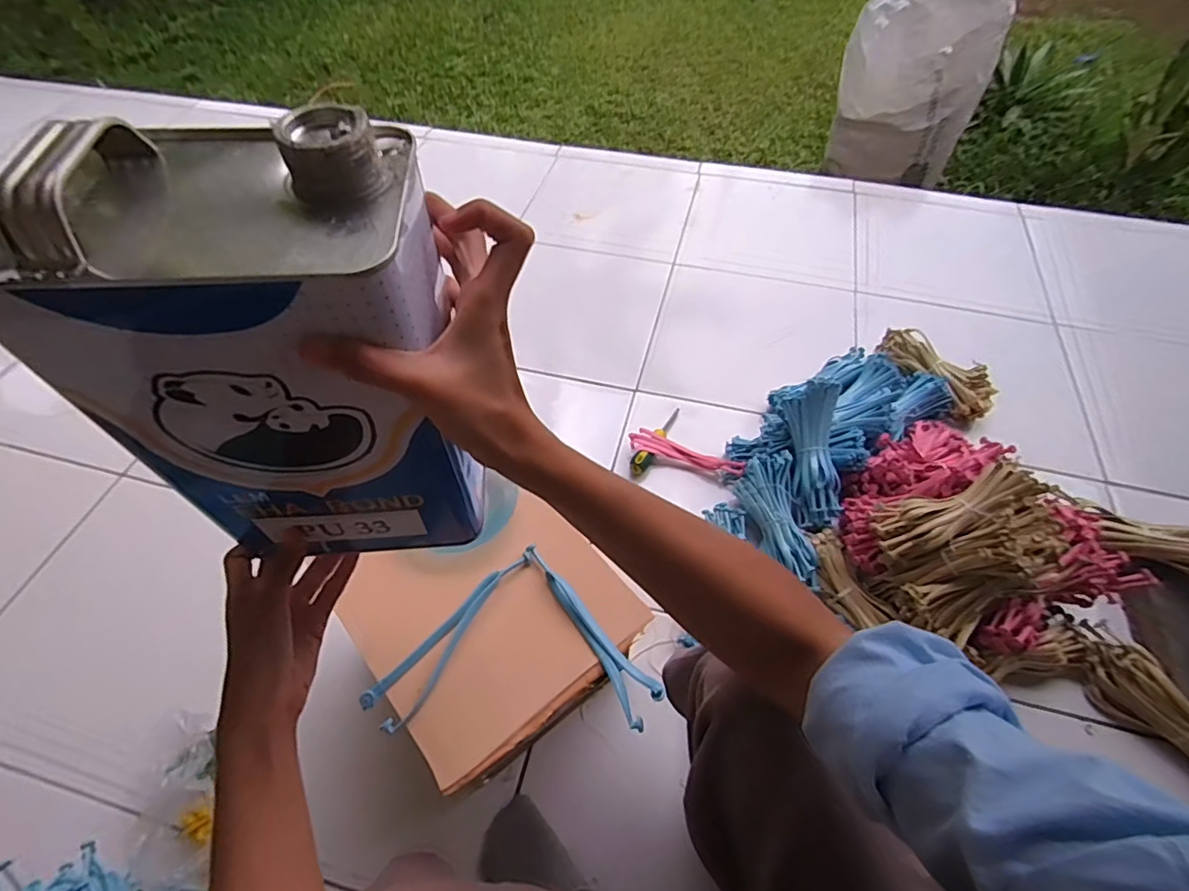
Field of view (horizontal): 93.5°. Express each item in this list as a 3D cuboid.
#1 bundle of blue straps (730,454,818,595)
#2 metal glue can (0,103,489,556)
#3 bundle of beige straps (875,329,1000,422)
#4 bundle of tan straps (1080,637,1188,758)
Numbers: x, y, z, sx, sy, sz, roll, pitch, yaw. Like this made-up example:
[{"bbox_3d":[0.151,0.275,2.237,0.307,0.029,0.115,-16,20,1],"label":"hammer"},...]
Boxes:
[{"bbox_3d":[0.269,0.105,0.812,0.074,0.056,0.206,-7,55,-5],"label":"bundle of blue straps"},{"bbox_3d":[-0.160,-0.041,0.308,0.161,0.239,0.099,-2,55,-1],"label":"metal glue can"},{"bbox_3d":[0.619,-0.143,1.020,0.081,0.051,0.234,-26,59,-17],"label":"bundle of beige straps"},{"bbox_3d":[0.710,0.332,0.684,0.074,0.053,0.220,-38,63,-23],"label":"bundle of tan straps"}]

